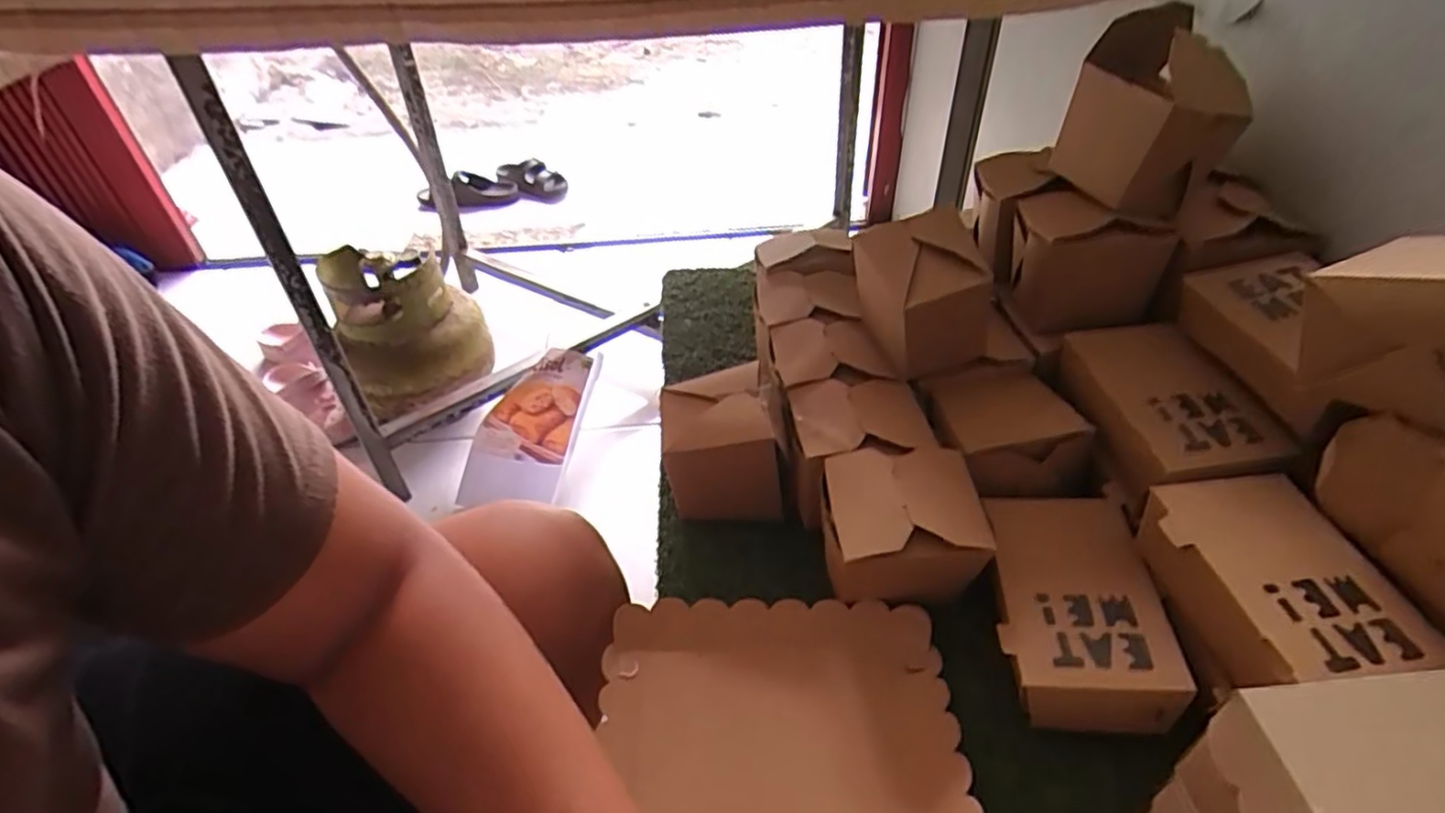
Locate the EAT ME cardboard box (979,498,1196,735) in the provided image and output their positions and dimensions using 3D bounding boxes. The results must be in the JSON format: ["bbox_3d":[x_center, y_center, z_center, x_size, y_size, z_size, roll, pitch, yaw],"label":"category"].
[{"bbox_3d":[0.221,0.124,0.464,0.099,0.037,0.149,3,42,5],"label":"EAT ME cardboard box"}]

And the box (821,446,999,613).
[{"bbox_3d":[0.117,0.086,0.490,0.096,0.082,0.080,-3,42,-1],"label":"box"}]

